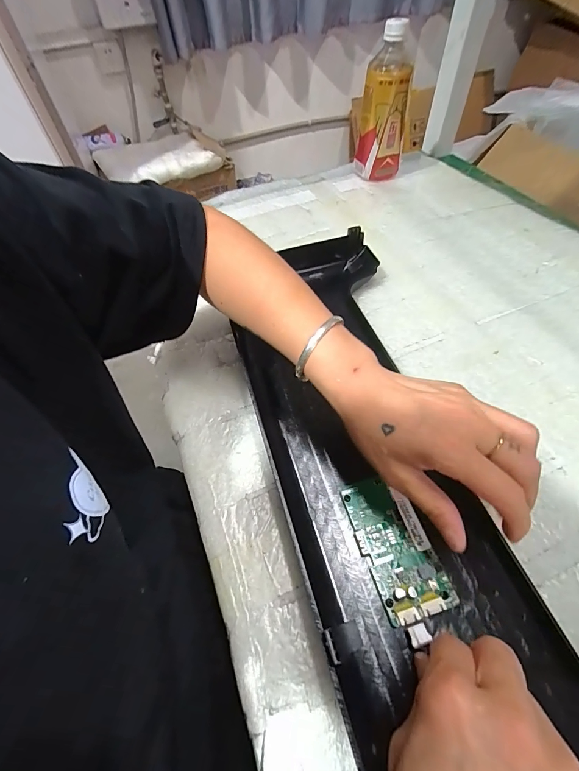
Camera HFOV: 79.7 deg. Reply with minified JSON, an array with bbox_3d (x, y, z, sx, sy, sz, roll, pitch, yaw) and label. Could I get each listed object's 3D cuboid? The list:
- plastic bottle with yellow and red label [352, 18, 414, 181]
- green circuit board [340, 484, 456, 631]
[{"bbox_3d":[0.142,-0.411,0.524,0.071,0.177,0.060,8,55,9],"label":"plastic bottle with yellow and red label"},{"bbox_3d":[0.075,0.111,0.247,0.047,0.009,0.091,-15,55,-7],"label":"green circuit board"}]

